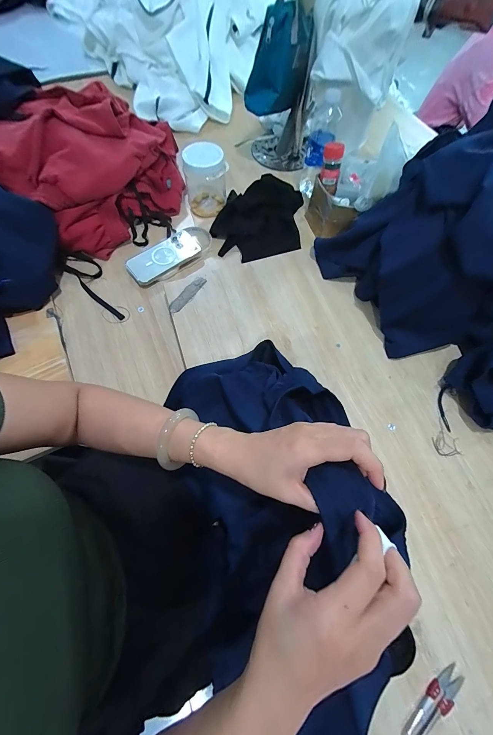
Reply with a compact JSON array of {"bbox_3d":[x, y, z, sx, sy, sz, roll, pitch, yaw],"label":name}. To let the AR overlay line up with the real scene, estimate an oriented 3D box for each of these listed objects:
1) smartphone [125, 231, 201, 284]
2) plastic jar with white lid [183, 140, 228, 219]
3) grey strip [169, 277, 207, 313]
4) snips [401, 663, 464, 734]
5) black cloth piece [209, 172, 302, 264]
[{"bbox_3d":[-0.190,-0.254,0.629,0.162,0.014,0.077,-36,79,-14],"label":"smartphone"},{"bbox_3d":[-0.097,-0.452,0.665,0.096,0.126,0.091,1,67,-2],"label":"plastic jar with white lid"},{"bbox_3d":[-0.120,-0.147,0.560,0.027,0.004,0.098,32,70,14],"label":"grey strip"},{"bbox_3d":[0.226,0.409,0.334,0.102,0.004,0.024,-33,69,-13],"label":"snips"},{"bbox_3d":[0.026,-0.355,0.655,0.213,0.059,0.253,6,67,0],"label":"black cloth piece"}]

